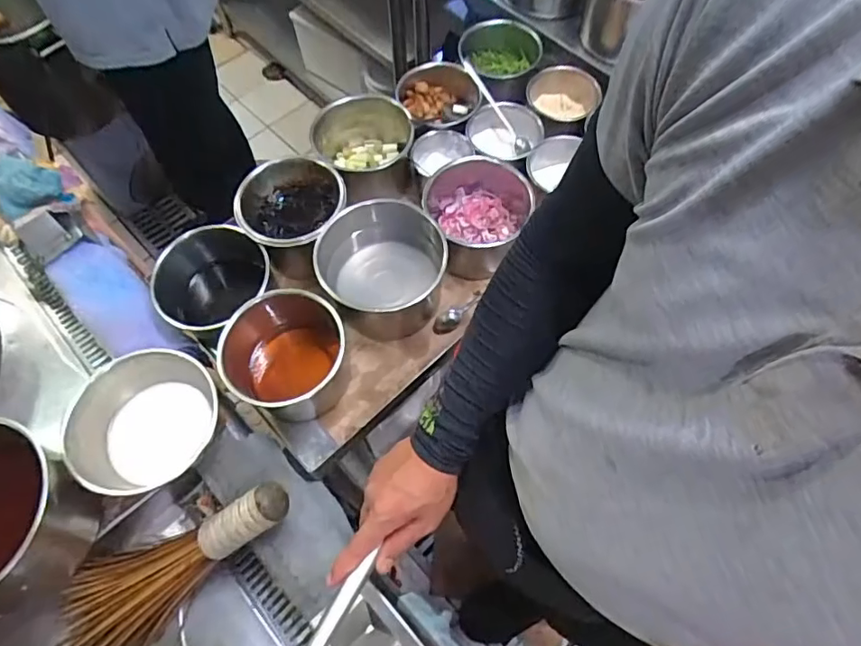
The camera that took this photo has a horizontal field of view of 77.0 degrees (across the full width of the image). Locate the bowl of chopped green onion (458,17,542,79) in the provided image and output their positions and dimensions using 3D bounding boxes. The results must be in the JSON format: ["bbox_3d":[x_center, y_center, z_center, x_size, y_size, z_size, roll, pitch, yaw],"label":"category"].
[{"bbox_3d":[0.121,-0.466,0.940,0.132,0.054,0.137,0,63,0],"label":"bowl of chopped green onion"}]

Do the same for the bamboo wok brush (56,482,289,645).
[{"bbox_3d":[-0.286,0.276,0.623,0.285,0.073,0.104,-35,67,5],"label":"bamboo wok brush"}]

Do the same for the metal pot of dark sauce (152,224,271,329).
[{"bbox_3d":[-0.297,-0.038,0.784,0.156,0.136,0.142,0,63,0],"label":"metal pot of dark sauce"}]

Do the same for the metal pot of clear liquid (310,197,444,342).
[{"bbox_3d":[-0.070,-0.071,0.775,0.172,0.114,0.168,0,63,0],"label":"metal pot of clear liquid"}]

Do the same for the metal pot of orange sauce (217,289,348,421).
[{"bbox_3d":[-0.180,0.049,0.723,0.132,0.116,0.152,-1,63,-1],"label":"metal pot of orange sauce"}]

